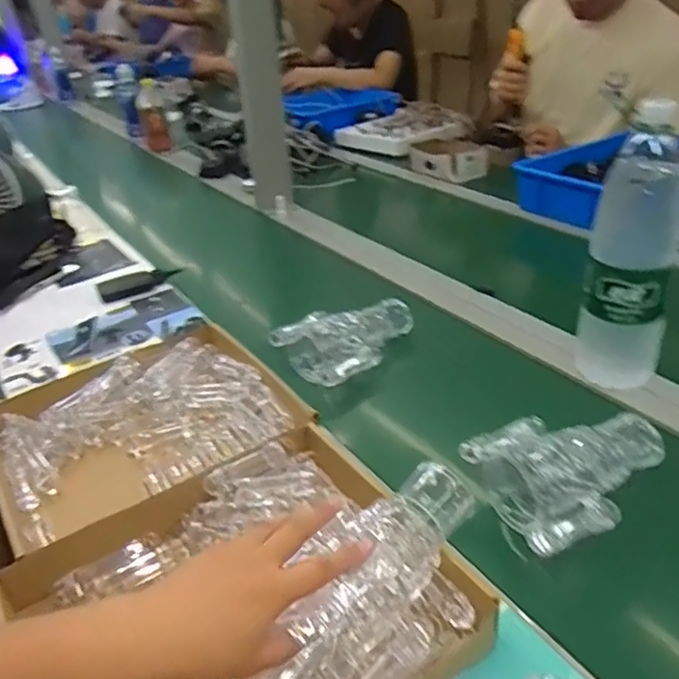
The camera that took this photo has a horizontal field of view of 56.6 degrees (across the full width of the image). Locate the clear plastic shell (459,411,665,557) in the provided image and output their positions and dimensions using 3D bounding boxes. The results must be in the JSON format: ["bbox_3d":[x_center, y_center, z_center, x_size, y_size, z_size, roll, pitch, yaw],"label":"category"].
[{"bbox_3d":[0.231,0.124,0.620,0.180,0.062,0.116,-18,34,-21],"label":"clear plastic shell"}]

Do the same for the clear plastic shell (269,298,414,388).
[{"bbox_3d":[0.014,-0.007,0.864,0.185,0.054,0.132,-30,39,-35],"label":"clear plastic shell"}]

